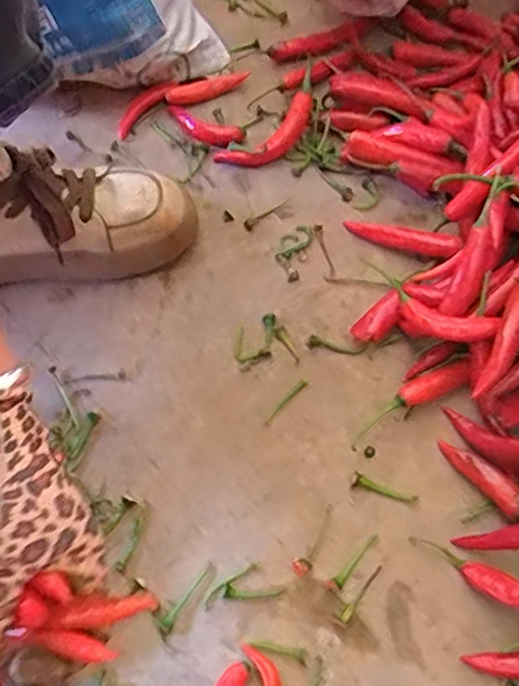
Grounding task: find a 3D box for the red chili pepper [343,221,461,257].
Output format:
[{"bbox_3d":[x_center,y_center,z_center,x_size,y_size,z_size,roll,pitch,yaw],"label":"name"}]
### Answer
[{"bbox_3d":[0.119,-0.088,0.557,0.099,0.013,0.018,17,64,29],"label":"red chili pepper"}]

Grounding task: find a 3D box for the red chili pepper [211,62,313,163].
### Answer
[{"bbox_3d":[0.015,-0.197,0.611,0.118,0.026,0.046,-41,66,9],"label":"red chili pepper"}]

